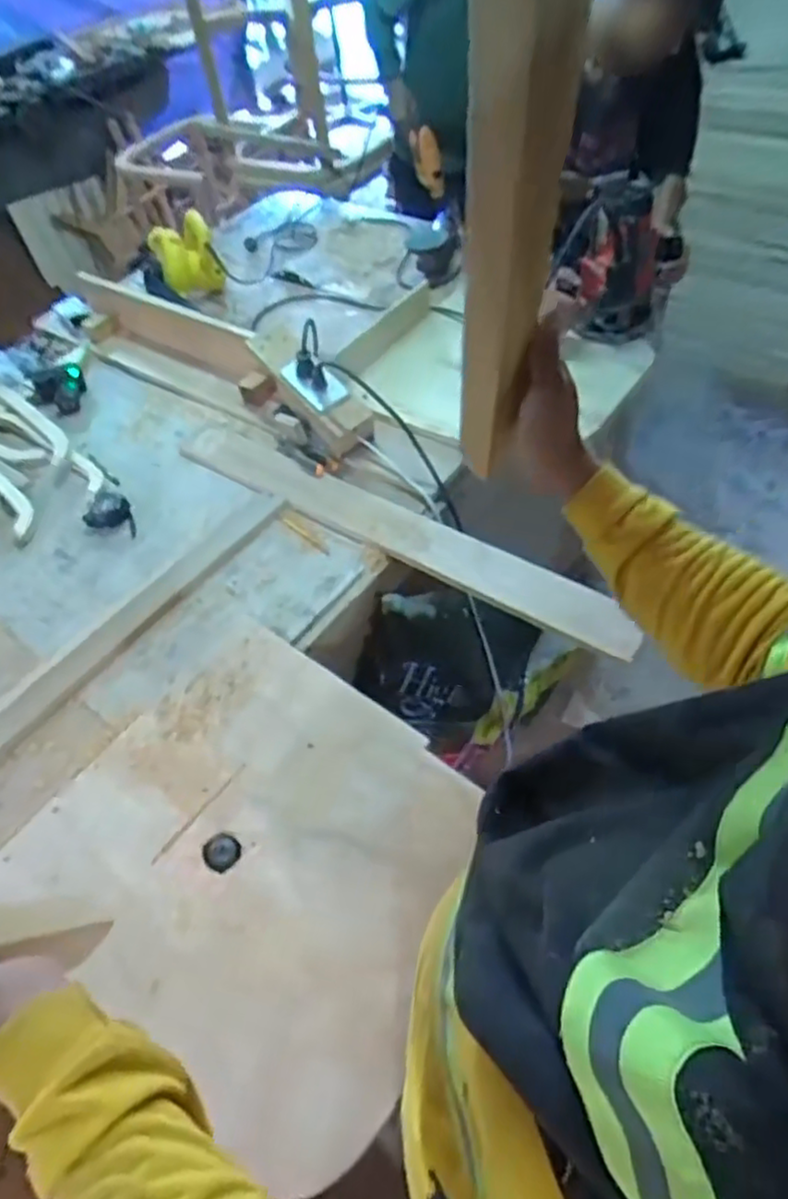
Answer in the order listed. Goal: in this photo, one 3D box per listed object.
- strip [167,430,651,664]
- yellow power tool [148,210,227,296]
[{"bbox_3d":[-0.024,-0.128,1.100,0.882,0.028,0.093,26,65,27],"label":"strip"},{"bbox_3d":[-0.477,-0.786,1.558,0.137,0.146,0.178,-19,52,-6],"label":"yellow power tool"}]

